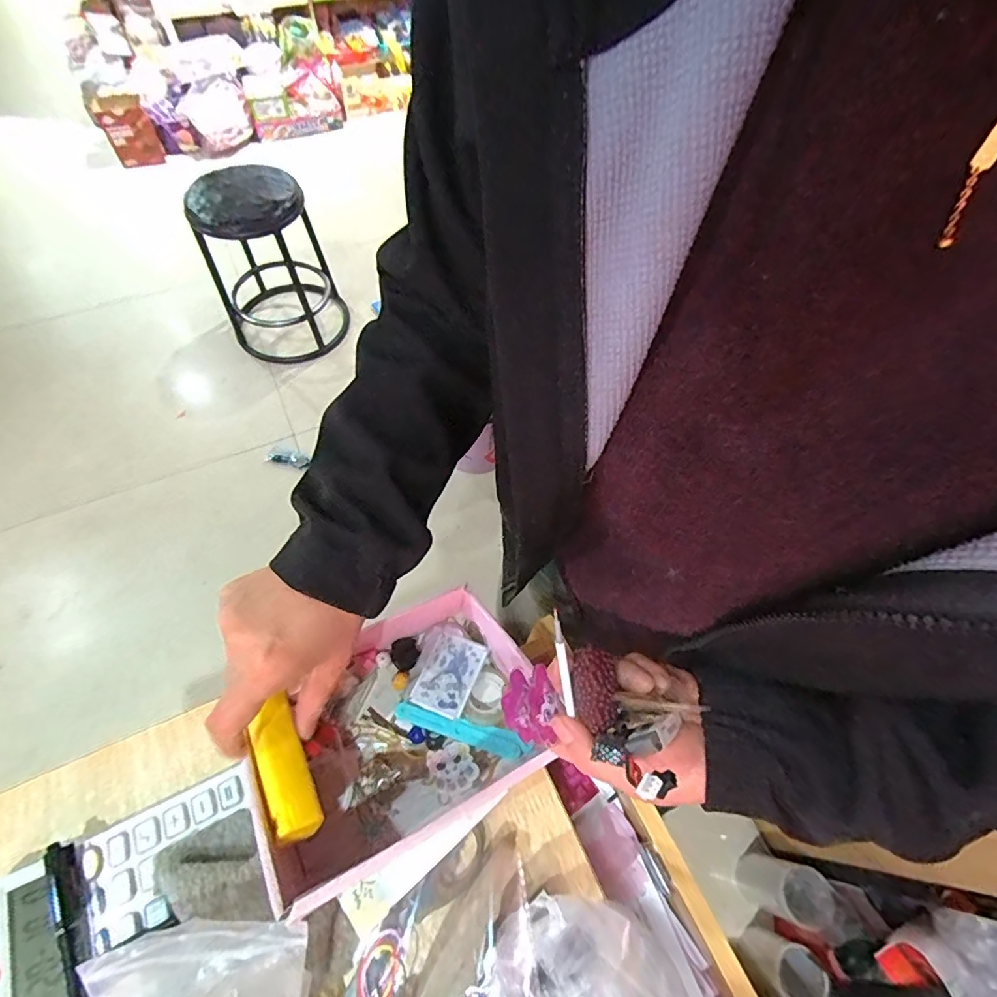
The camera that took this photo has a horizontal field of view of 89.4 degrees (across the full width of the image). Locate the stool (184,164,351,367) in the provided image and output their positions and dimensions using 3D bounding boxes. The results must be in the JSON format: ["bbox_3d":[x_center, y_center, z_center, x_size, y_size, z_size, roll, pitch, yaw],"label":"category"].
[{"bbox_3d":[-0.703,-0.729,1.546,0.359,0.492,0.376,1,60,-2],"label":"stool"}]

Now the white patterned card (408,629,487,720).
[{"bbox_3d":[-0.040,0.136,0.398,0.043,0.009,0.061,23,62,10],"label":"white patterned card"}]

